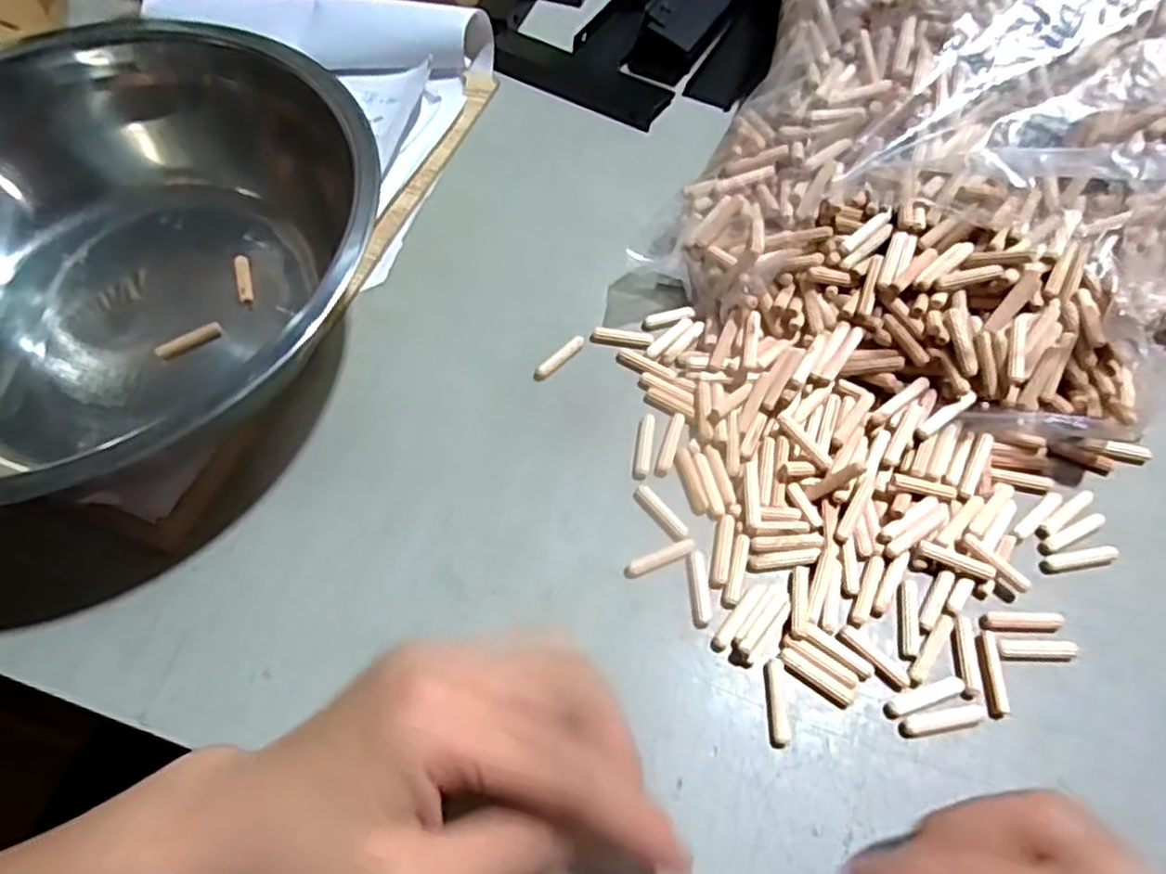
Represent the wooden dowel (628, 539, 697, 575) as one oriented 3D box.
[{"bbox_3d":[0.032,0.049,0.296,0.029,0.006,0.006,-20,64,-11],"label":"wooden dowel"}]

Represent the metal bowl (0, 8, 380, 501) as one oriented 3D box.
[{"bbox_3d":[-0.220,-0.085,0.325,0.235,0.094,0.235,0,62,0],"label":"metal bowl"}]

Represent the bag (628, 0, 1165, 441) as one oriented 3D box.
[{"bbox_3d":[0.180,-0.154,0.344,0.238,0.112,0.270,20,64,10],"label":"bag"}]

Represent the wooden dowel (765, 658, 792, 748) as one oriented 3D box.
[{"bbox_3d":[0.072,0.098,0.269,0.007,0.004,0.030,0,62,0],"label":"wooden dowel"}]

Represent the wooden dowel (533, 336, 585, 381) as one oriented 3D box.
[{"bbox_3d":[-0.011,-0.038,0.343,0.031,0.004,0.006,-41,69,-19],"label":"wooden dowel"}]

